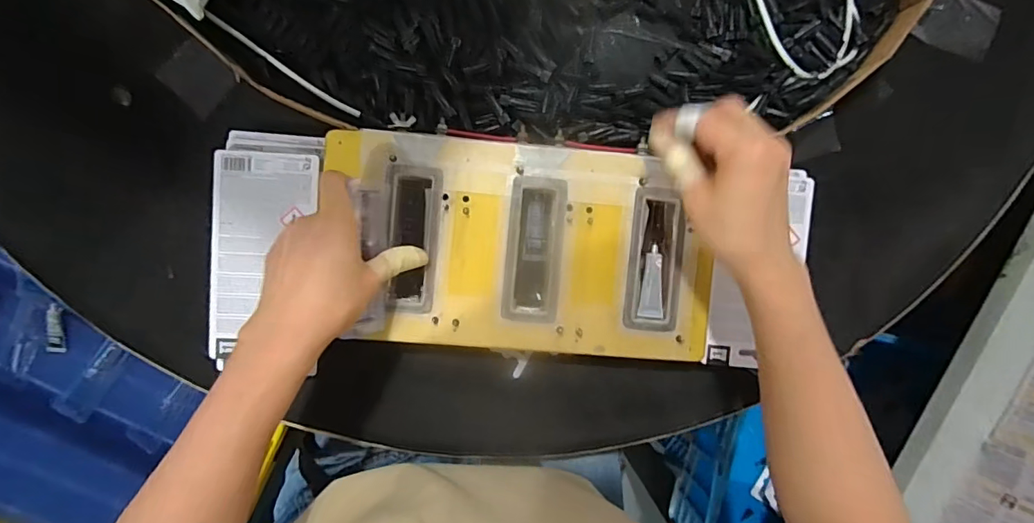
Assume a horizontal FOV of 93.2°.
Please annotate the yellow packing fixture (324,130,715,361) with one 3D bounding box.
[{"bbox_3d":[0.009,-0.010,0.382,0.291,0.015,0.160,5,94,-3],"label":"yellow packing fixture"}]

